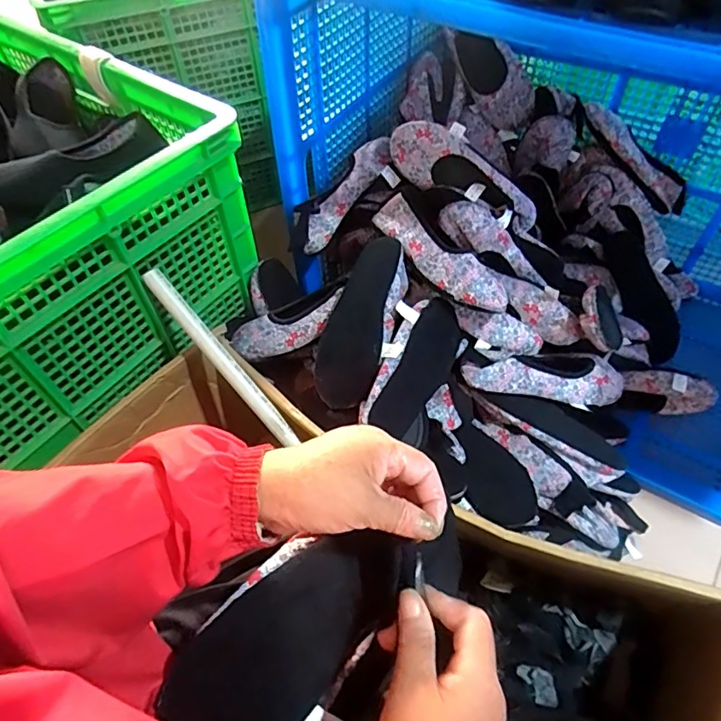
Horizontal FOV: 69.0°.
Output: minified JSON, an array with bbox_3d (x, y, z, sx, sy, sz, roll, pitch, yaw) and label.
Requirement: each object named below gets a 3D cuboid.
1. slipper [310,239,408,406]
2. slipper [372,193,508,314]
[{"bbox_3d":[0.003,-0.058,0.729,0.093,0.070,0.250,14,55,13],"label":"slipper"},{"bbox_3d":[0.109,-0.159,0.761,0.077,0.040,0.251,-33,59,-20],"label":"slipper"}]

